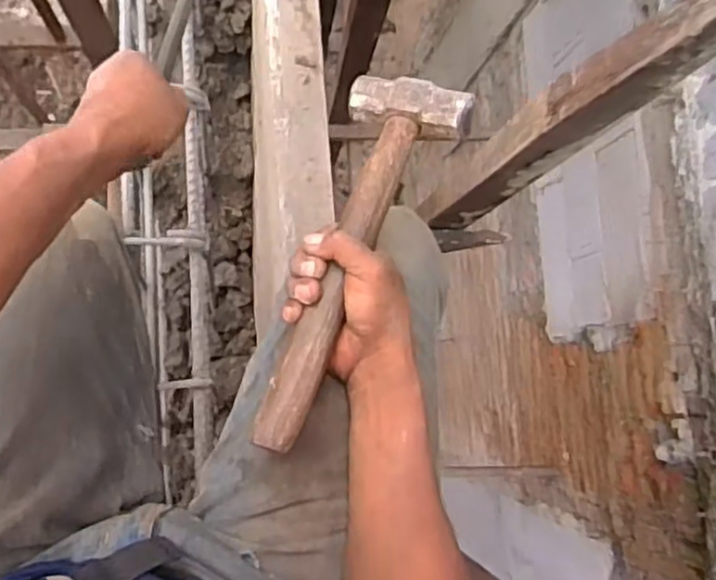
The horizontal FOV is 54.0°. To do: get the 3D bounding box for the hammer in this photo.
[{"bbox_3d":[-0.005,-0.030,0.517,0.088,0.045,0.304,24,70,-4],"label":"hammer"}]

